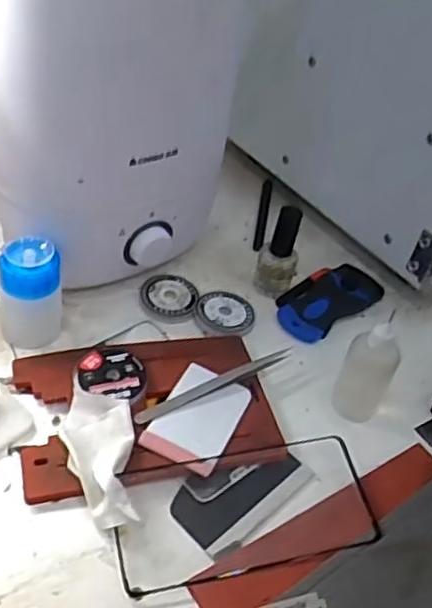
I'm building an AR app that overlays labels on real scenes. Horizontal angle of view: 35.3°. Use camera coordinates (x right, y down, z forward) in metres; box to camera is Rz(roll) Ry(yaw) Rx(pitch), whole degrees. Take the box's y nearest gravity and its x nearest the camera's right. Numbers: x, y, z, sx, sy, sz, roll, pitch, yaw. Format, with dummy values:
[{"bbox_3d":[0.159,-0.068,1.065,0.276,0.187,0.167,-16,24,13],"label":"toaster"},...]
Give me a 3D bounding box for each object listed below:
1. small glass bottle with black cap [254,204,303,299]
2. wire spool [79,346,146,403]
[{"bbox_3d":[0.051,-0.043,0.548,0.033,0.077,0.026,16,43,4],"label":"small glass bottle with black cap"},{"bbox_3d":[-0.071,0.050,0.468,0.045,0.014,0.046,7,44,-7],"label":"wire spool"}]

